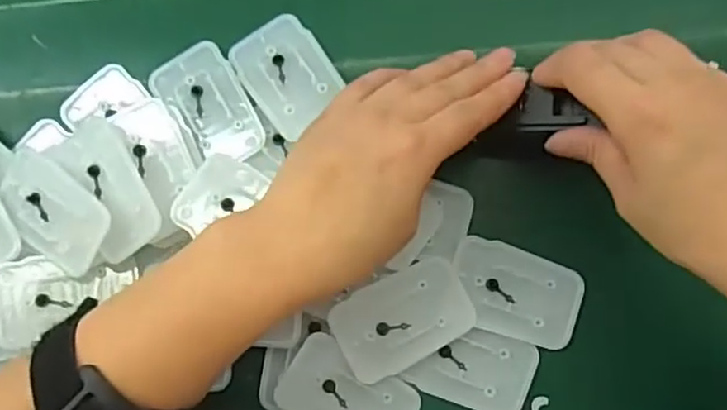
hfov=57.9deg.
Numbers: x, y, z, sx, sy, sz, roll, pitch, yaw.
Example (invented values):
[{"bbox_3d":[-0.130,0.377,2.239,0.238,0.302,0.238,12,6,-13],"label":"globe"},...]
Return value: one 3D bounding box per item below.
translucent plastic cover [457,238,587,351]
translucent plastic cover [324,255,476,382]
[{"bbox_3d":[0.080,0.046,0.345,0.067,0.004,0.045,17,83,0],"label":"translucent plastic cover"},{"bbox_3d":[0.021,0.059,0.340,0.068,0.008,0.045,-27,84,-1],"label":"translucent plastic cover"}]

